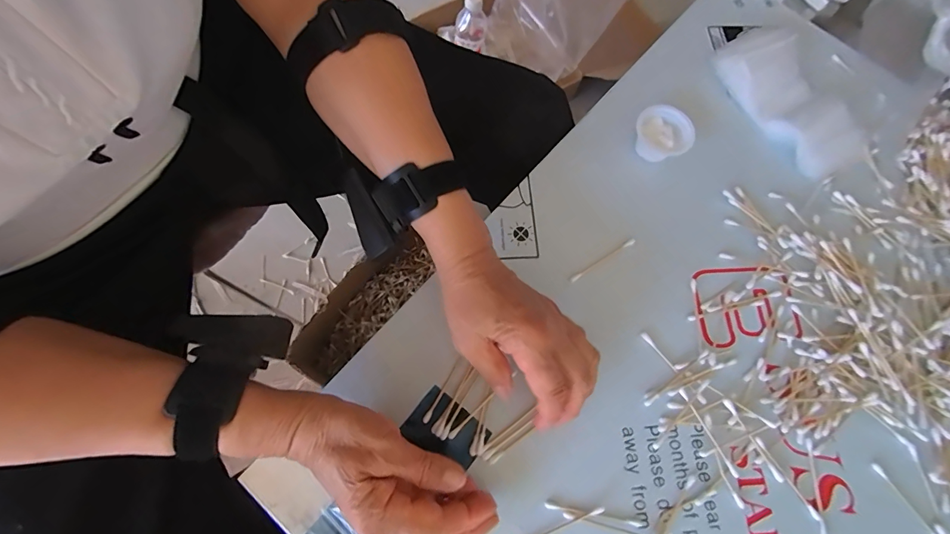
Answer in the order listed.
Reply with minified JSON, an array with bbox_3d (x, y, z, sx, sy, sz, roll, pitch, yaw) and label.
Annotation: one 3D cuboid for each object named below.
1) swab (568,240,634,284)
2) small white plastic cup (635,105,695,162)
[{"bbox_3d":[0.115,-0.006,0.369,0.070,0.006,0.005,-31,77,-12],"label":"swab"},{"bbox_3d":[0.180,-0.126,0.406,0.049,0.039,0.054,-29,77,-11],"label":"small white plastic cup"}]

